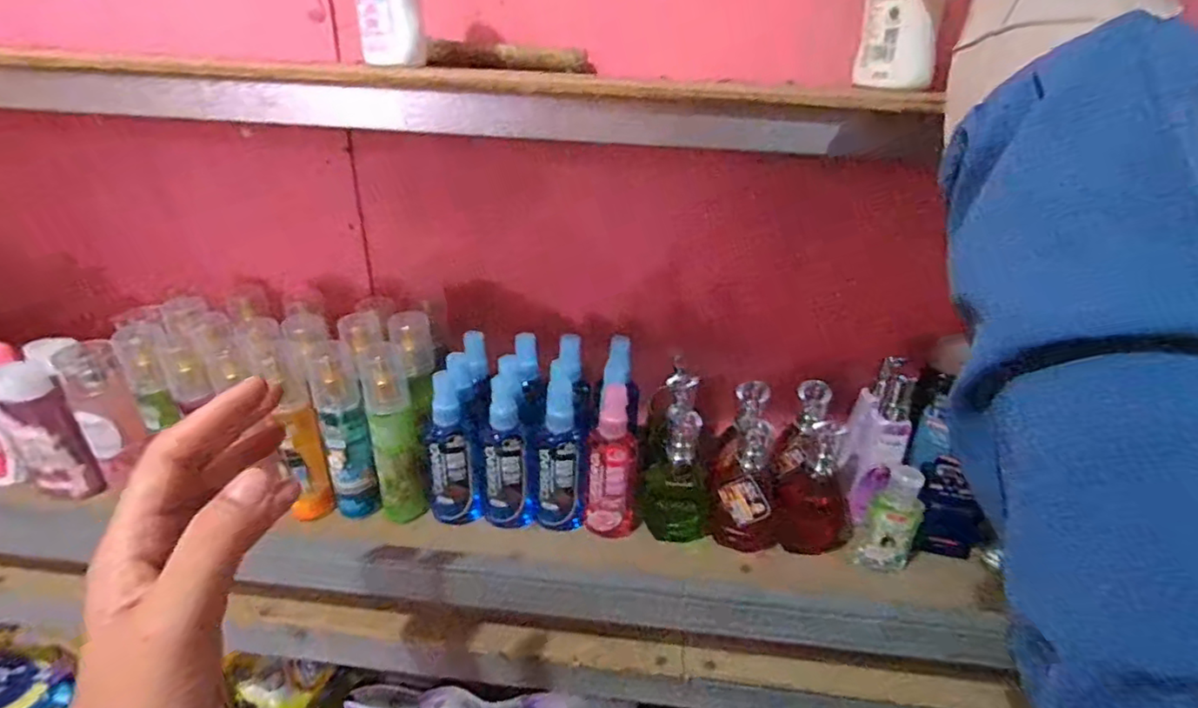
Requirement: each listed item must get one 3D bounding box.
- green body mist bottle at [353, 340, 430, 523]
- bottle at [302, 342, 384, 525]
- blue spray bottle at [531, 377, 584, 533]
[{"bbox_3d":[-0.178,0.068,0.513,0.044,0.156,0.048,-11,25,-23],"label":"green body mist bottle"},{"bbox_3d":[-0.220,0.069,0.510,0.037,0.157,0.039,-13,27,-28],"label":"bottle"},{"bbox_3d":[-0.036,0.095,0.514,0.041,0.143,0.033,0,23,-1],"label":"blue spray bottle"}]

